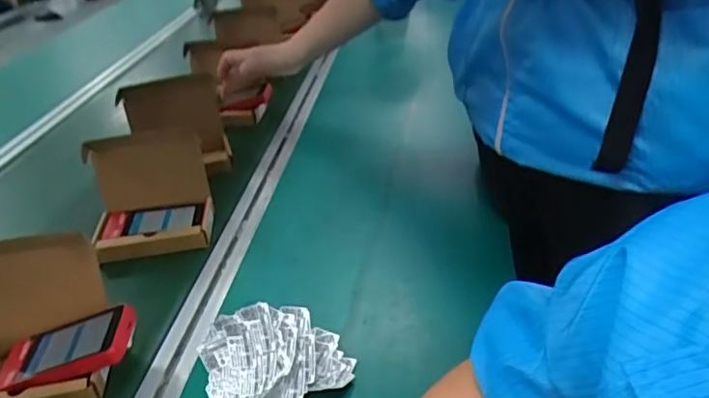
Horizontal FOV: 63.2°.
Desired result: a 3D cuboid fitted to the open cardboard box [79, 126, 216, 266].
[{"bbox_3d":[-0.260,0.000,0.724,0.146,0.124,0.113,-9,36,-5],"label":"open cardboard box"}]

